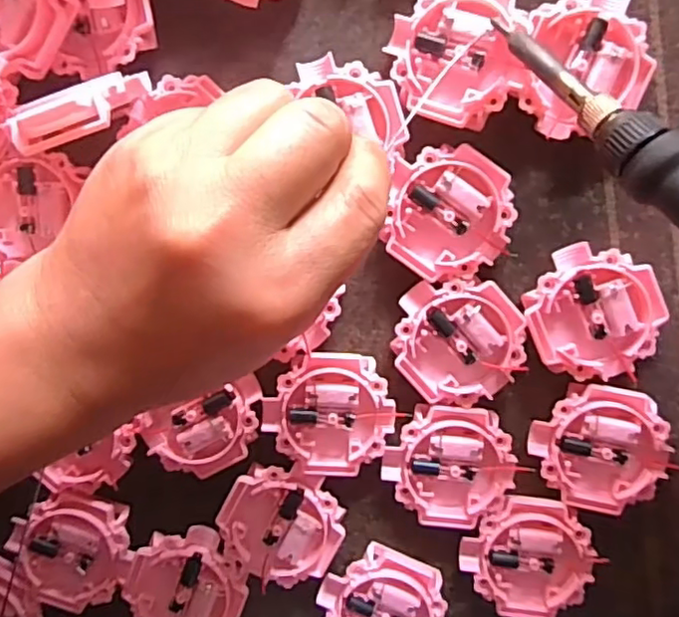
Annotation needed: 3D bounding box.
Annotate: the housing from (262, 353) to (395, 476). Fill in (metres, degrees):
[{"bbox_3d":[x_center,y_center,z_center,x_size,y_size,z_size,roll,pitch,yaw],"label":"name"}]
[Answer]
[{"bbox_3d":[-0.005,0.045,0.268,0.053,0.011,0.051,-4,98,3],"label":"housing"}]

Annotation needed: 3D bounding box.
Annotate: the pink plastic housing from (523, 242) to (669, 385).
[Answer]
[{"bbox_3d":[0.104,0.003,0.256,0.050,0.012,0.051,0,98,3],"label":"pink plastic housing"}]

